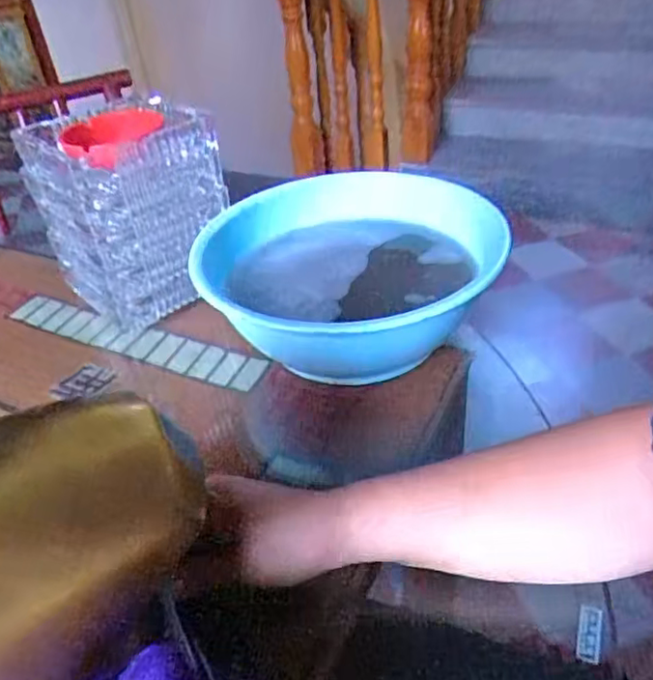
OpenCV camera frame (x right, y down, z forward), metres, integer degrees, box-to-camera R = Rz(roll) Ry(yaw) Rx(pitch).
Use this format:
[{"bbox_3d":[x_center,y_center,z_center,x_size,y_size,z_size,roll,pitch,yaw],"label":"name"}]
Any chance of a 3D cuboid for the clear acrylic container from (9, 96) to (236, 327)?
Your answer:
[{"bbox_3d":[-0.197,-0.126,0.643,0.149,0.197,0.131,-32,45,-29],"label":"clear acrylic container"}]

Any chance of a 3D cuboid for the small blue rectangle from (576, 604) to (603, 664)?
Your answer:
[{"bbox_3d":[0.153,0.170,0.357,0.012,0.007,0.032,9,53,19],"label":"small blue rectangle"}]

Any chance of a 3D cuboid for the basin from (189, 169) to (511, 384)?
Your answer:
[{"bbox_3d":[0.022,-0.063,0.569,0.247,0.086,0.273,10,41,20],"label":"basin"}]

